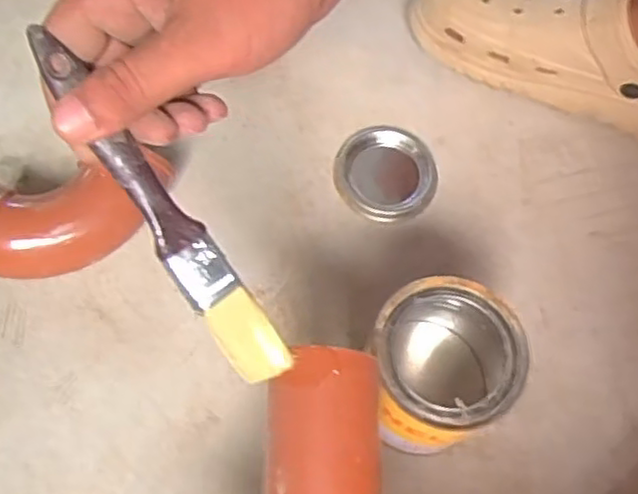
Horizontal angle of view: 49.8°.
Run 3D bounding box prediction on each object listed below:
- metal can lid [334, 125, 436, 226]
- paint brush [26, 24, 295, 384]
[{"bbox_3d":[0.051,-0.057,0.522,0.076,0.018,0.079,1,66,-3],"label":"metal can lid"},{"bbox_3d":[-0.066,-0.011,0.297,0.024,0.008,0.177,-38,111,-17],"label":"paint brush"}]

